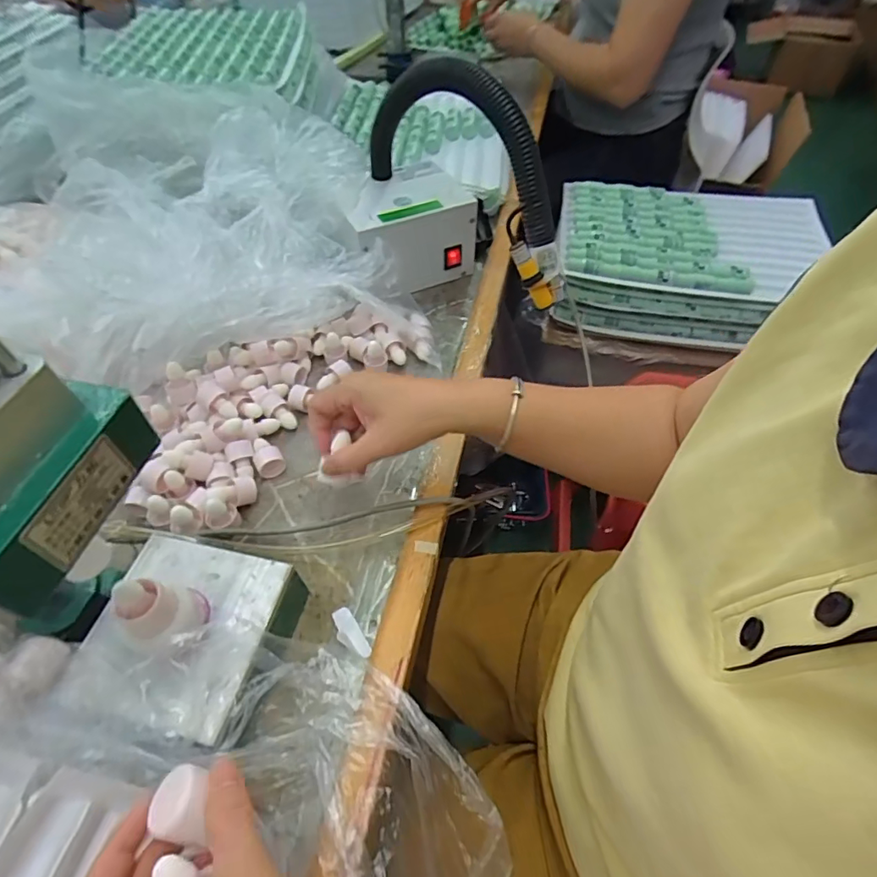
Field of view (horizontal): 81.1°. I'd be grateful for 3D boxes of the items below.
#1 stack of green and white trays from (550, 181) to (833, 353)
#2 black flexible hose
[{"bbox_3d":[0.444,-0.328,0.942,0.435,0.122,0.315,9,52,7],"label":"stack of green and white trays"},{"bbox_3d":[0.022,-0.305,0.533,0.050,0.131,0.270,-37,60,-25],"label":"black flexible hose"}]

